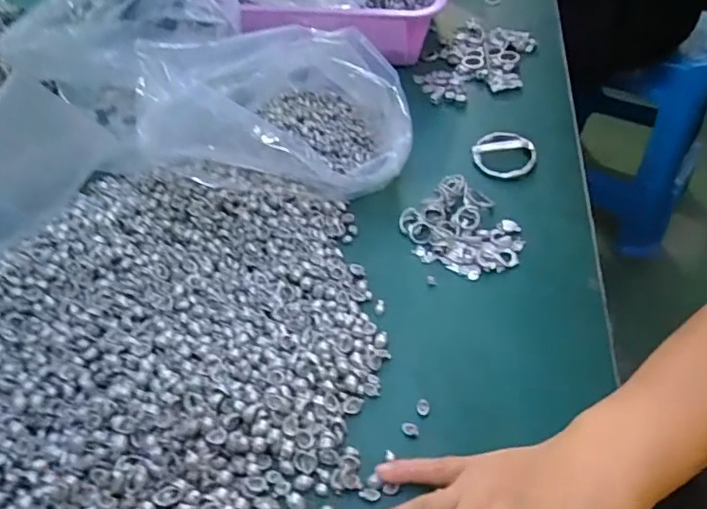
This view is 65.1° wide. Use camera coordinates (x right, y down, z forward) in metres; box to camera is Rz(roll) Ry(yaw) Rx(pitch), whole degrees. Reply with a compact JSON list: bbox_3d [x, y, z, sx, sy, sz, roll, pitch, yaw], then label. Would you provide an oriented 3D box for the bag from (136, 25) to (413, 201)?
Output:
[{"bbox_3d":[-0.060,-0.130,0.516,0.222,0.109,0.136,1,48,3],"label":"bag"}]

